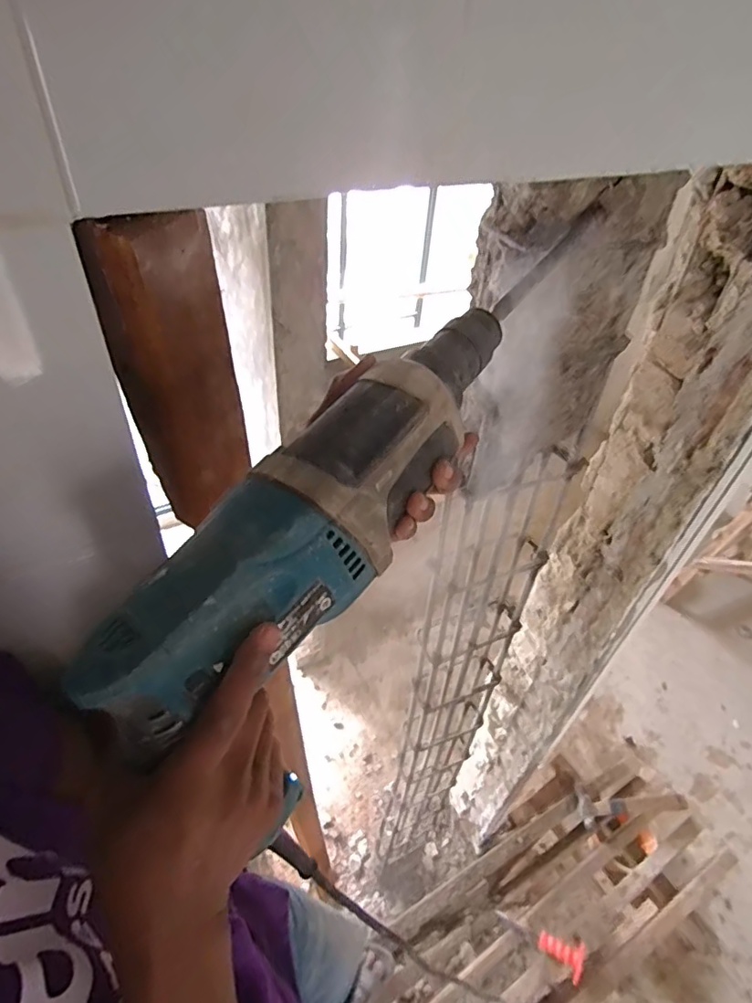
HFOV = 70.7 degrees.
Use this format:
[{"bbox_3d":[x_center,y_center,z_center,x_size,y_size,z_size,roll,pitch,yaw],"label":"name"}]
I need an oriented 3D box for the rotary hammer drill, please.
[{"bbox_3d":[0.026,-0.002,0.396,0.084,0.228,0.463,29,65,24],"label":"rotary hammer drill"}]

